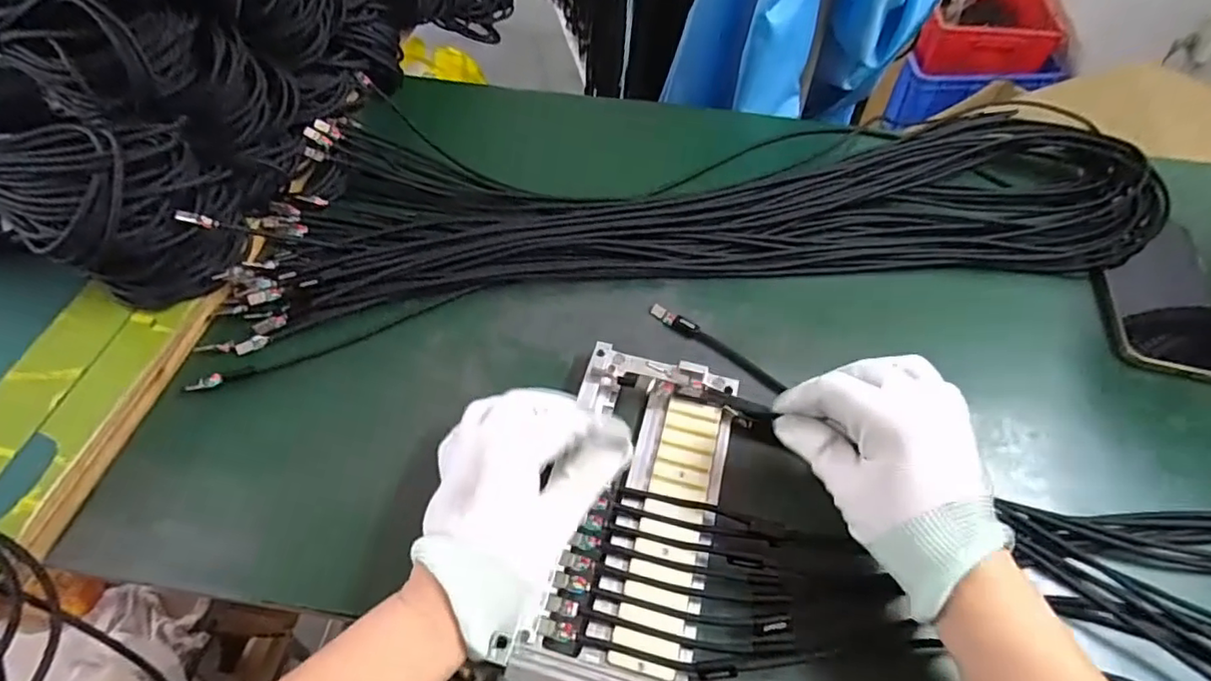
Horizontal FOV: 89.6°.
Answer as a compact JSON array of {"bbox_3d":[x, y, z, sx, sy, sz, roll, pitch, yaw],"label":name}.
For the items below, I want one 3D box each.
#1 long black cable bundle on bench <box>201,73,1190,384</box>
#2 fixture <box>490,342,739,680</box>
[{"bbox_3d":[0.082,-0.125,0.505,0.736,0.033,0.252,-8,53,-7],"label":"long black cable bundle on bench"},{"bbox_3d":[-0.006,0.177,0.312,0.095,0.045,0.388,13,64,8],"label":"fixture"}]

